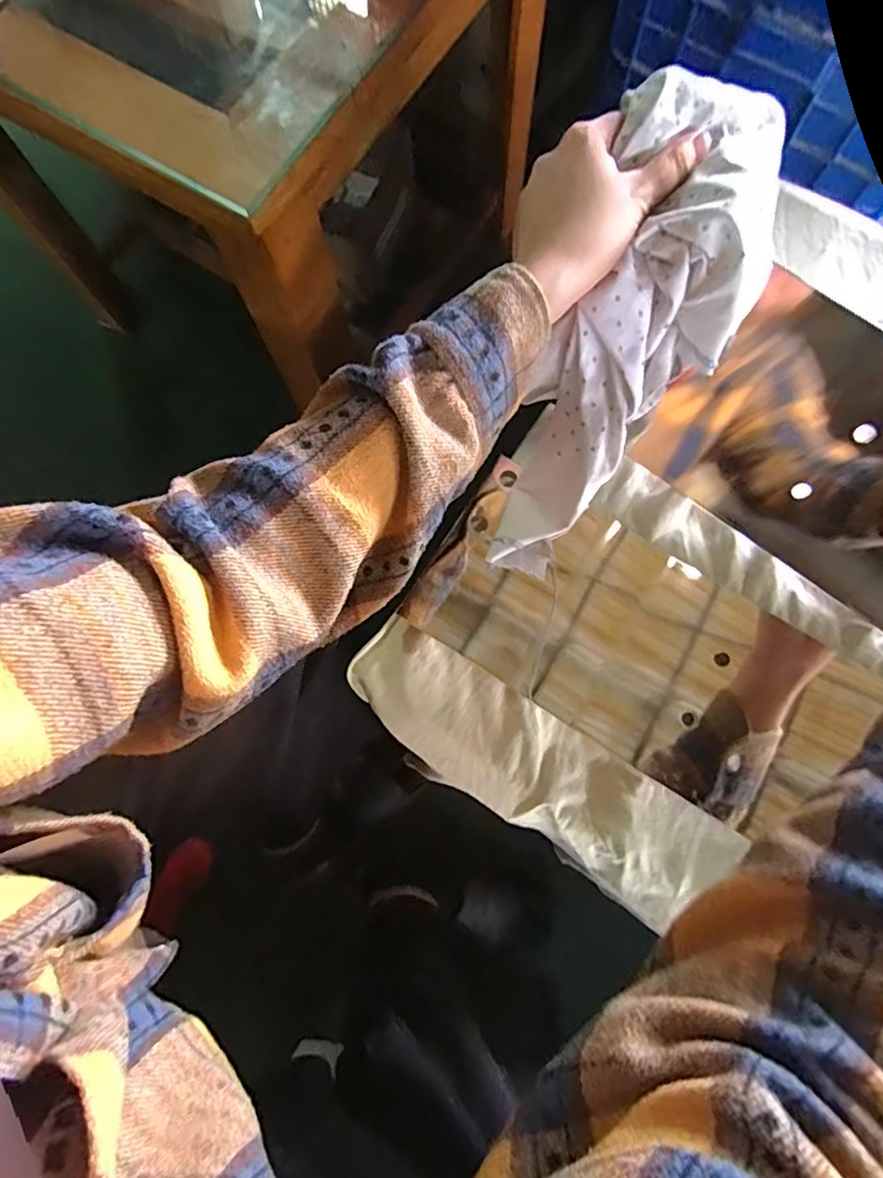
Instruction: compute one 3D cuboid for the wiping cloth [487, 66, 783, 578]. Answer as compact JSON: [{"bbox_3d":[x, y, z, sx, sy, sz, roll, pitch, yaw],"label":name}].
[{"bbox_3d":[0.118,-0.155,0.370,0.110,0.076,0.306,28,117,6],"label":"wiping cloth"}]

